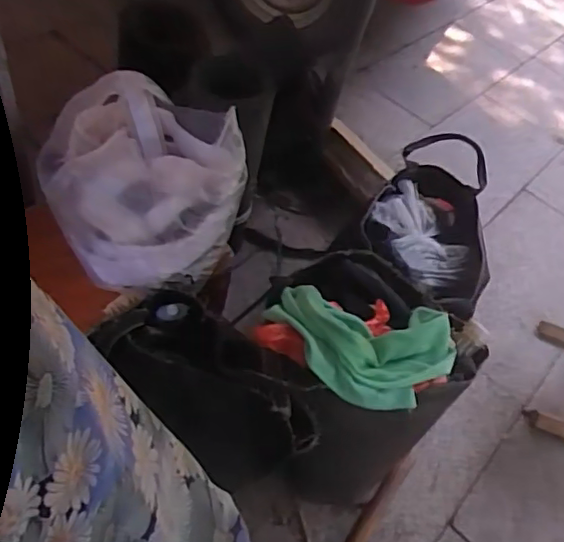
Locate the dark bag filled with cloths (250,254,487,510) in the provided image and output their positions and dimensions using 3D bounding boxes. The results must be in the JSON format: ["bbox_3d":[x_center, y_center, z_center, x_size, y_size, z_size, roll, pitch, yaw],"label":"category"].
[{"bbox_3d":[0.103,0.150,0.863,0.289,0.258,0.277,-33,65,-31],"label":"dark bag filled with cloths"}]

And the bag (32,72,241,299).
[{"bbox_3d":[-0.207,-0.138,0.835,0.279,0.119,0.278,30,52,12],"label":"bag"}]

